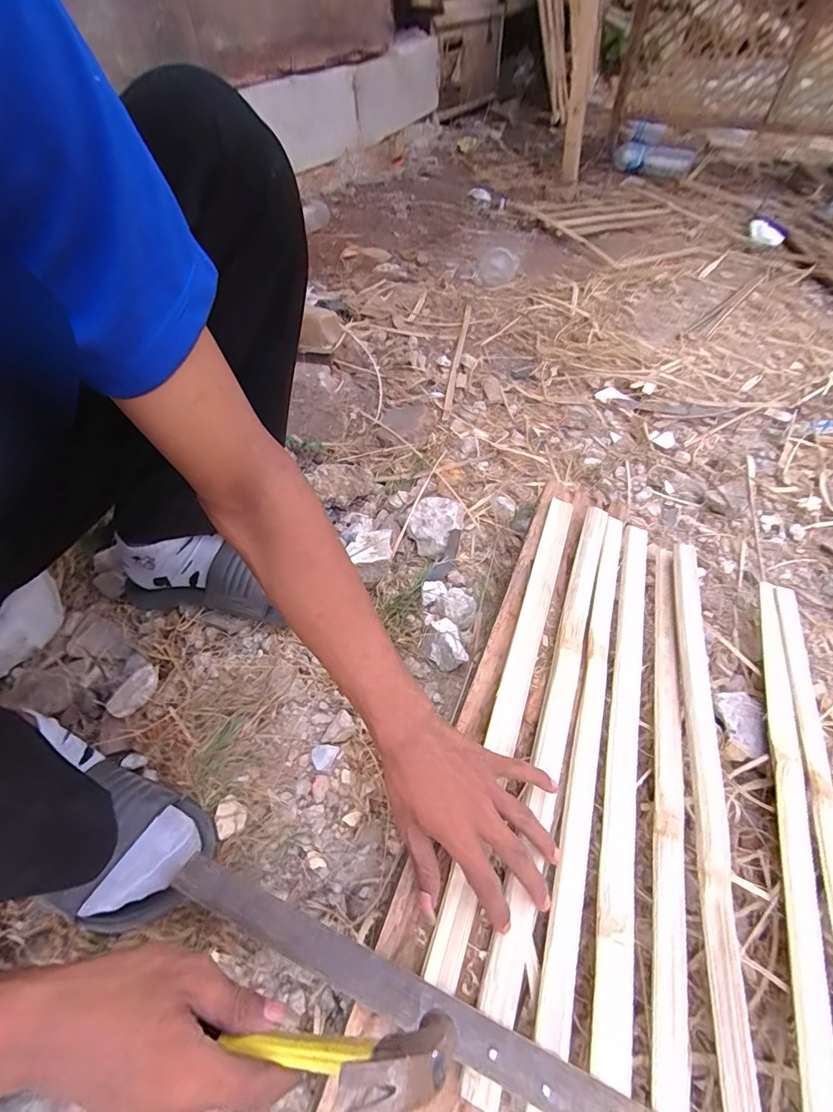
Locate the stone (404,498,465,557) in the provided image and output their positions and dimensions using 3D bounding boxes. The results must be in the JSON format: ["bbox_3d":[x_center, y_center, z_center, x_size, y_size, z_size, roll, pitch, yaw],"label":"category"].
[{"bbox_3d":[0.026,-0.041,0.608,0.060,0.045,0.074,32,58,18],"label":"stone"}]

